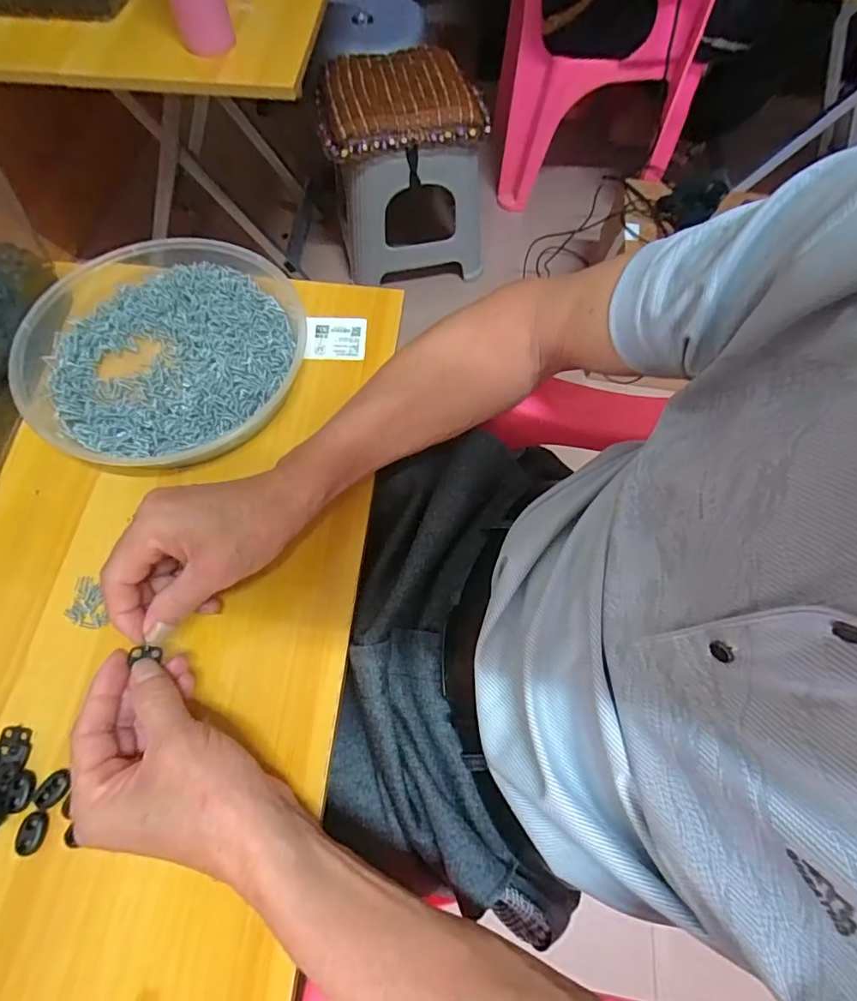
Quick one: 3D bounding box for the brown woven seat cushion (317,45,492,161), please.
[{"bbox_3d":[-0.053,-0.740,0.915,0.307,0.065,0.223,-13,67,-7],"label":"brown woven seat cushion"}]

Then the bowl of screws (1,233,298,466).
[{"bbox_3d":[-0.227,-0.126,0.426,0.220,0.045,0.224,1,66,-1],"label":"bowl of screws"}]

